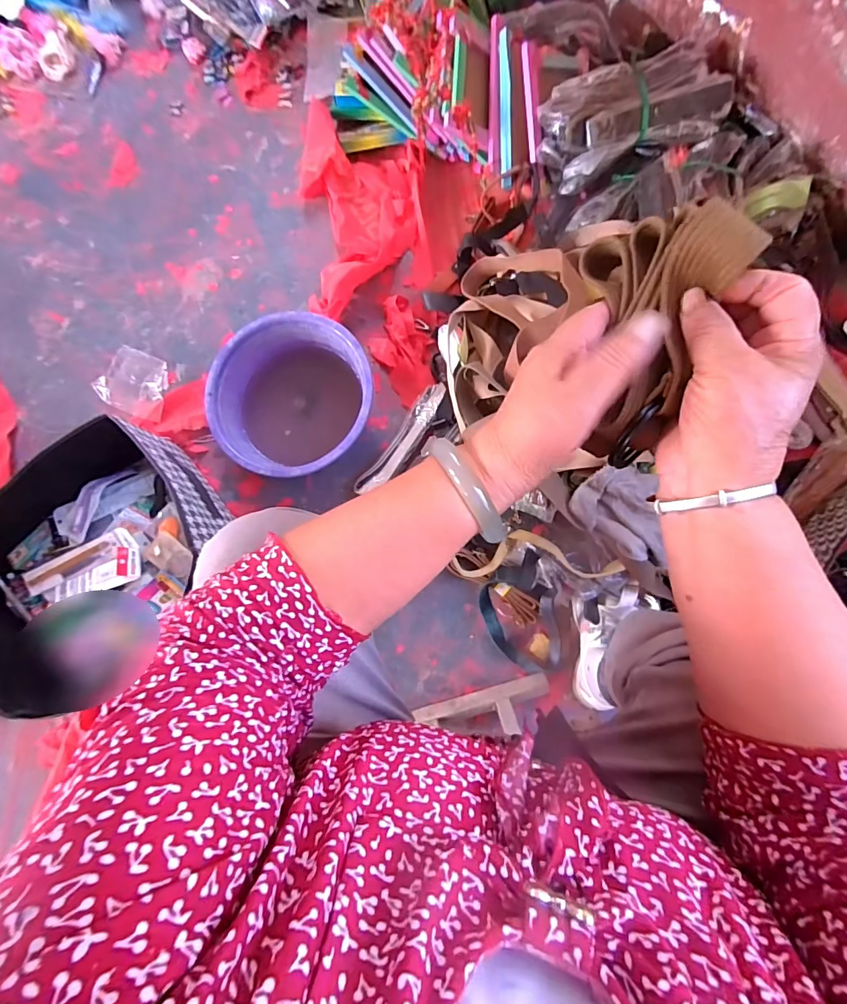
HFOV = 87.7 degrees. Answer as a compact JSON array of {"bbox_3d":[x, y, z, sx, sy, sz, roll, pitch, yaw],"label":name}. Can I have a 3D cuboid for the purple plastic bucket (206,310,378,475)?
[{"bbox_3d":[-0.225,-0.183,0.816,0.277,0.132,0.279,-1,82,5],"label":"purple plastic bucket"}]

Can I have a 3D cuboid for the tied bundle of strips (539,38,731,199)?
[{"bbox_3d":[0.357,-0.671,0.738,0.325,0.059,0.152,-19,81,3],"label":"tied bundle of strips"}]

